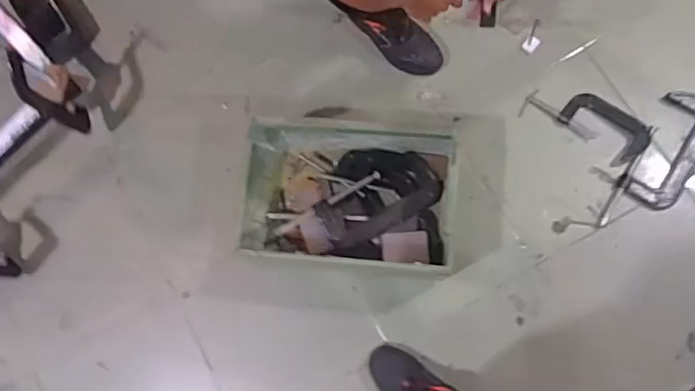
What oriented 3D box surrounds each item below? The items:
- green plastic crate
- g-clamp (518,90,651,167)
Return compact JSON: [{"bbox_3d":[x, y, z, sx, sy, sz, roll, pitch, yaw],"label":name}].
[{"bbox_3d":[0.000,0.007,1.387,0.480,0.228,0.303,4,84,6],"label":"green plastic crate"},{"bbox_3d":[0.587,-0.185,1.457,0.299,0.028,0.134,25,86,8],"label":"g-clamp"}]

